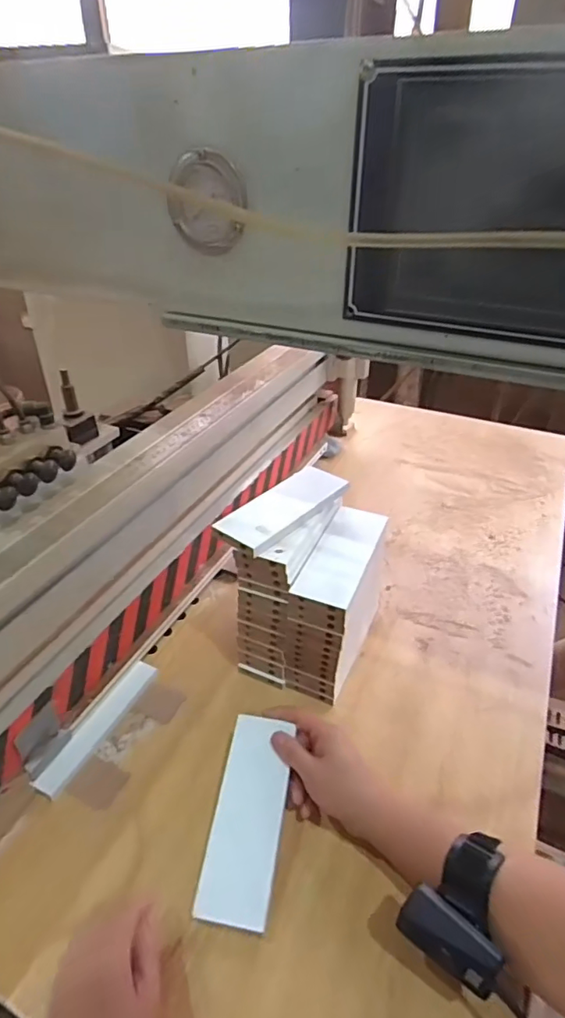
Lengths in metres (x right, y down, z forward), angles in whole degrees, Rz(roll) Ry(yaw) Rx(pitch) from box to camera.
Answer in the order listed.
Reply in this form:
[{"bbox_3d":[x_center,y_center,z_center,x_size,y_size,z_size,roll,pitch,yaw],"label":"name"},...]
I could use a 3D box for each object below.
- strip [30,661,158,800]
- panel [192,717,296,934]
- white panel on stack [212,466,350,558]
[{"bbox_3d":[-0.200,0.234,0.589,0.025,0.014,0.166,16,38,21],"label":"strip"},{"bbox_3d":[-0.030,0.274,0.487,0.062,0.009,0.165,3,52,8],"label":"panel"},{"bbox_3d":[0.003,-0.004,0.597,0.059,0.017,0.165,27,43,32],"label":"white panel on stack"}]

